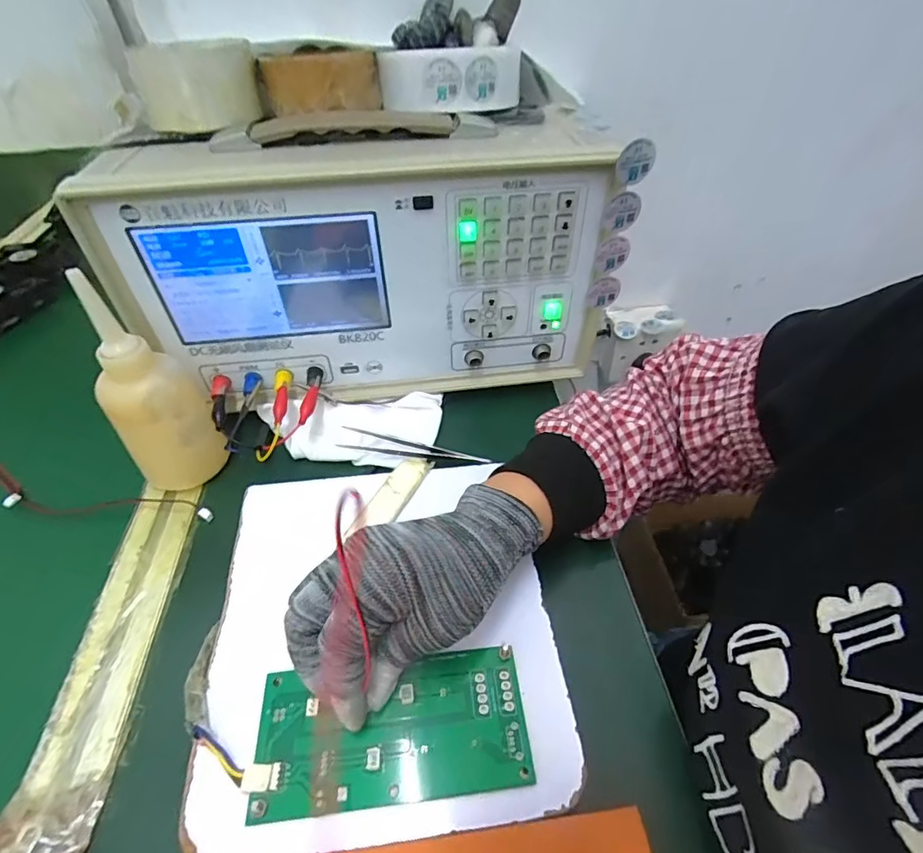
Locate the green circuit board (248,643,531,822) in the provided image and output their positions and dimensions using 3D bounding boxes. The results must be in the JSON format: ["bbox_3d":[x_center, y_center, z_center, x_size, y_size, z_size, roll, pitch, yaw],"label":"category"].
[{"bbox_3d":[-0.035,0.153,0.248,0.133,0.007,0.065,-6,46,-8],"label":"green circuit board"}]

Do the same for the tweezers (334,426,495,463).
[{"bbox_3d":[-0.037,0.017,0.387,0.117,0.008,0.017,8,48,9],"label":"tweezers"}]

